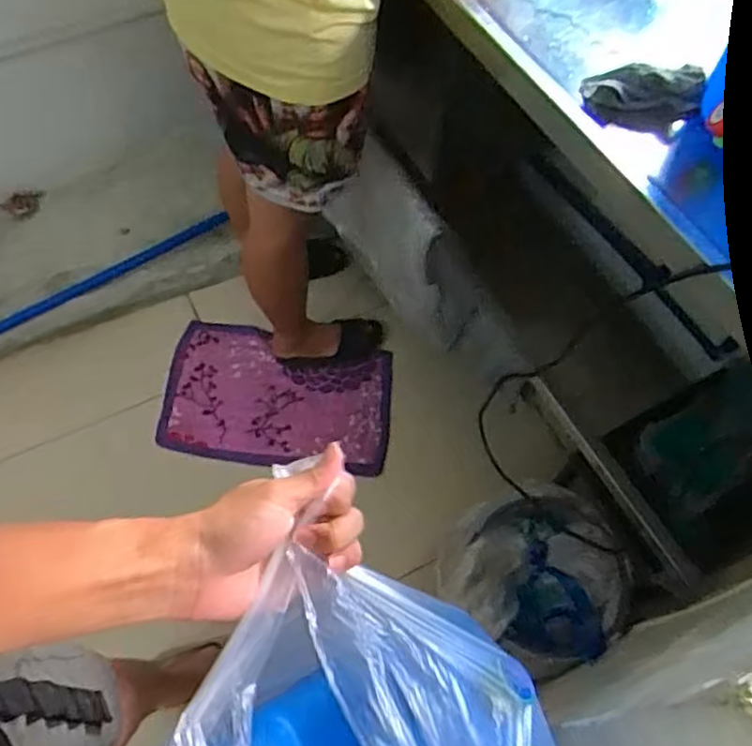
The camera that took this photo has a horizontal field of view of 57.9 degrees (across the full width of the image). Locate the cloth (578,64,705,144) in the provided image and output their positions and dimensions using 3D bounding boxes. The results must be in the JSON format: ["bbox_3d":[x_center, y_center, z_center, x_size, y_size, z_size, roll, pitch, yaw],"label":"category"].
[{"bbox_3d":[0.300,-0.307,0.769,0.129,0.073,0.018,2,27,0],"label":"cloth"}]

